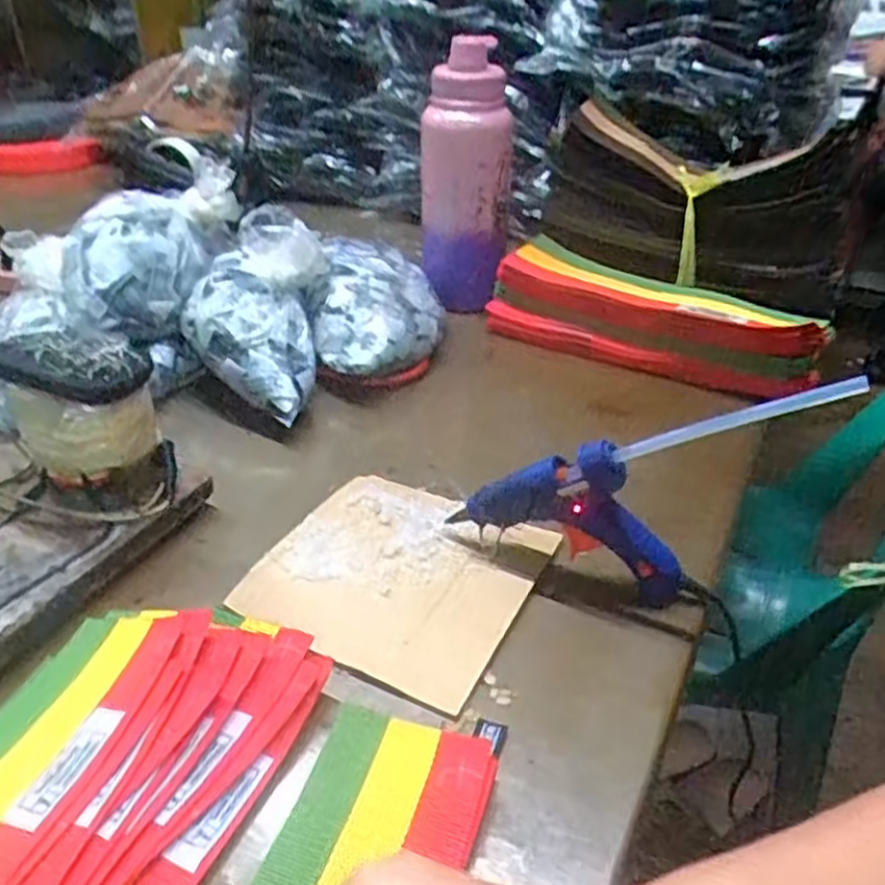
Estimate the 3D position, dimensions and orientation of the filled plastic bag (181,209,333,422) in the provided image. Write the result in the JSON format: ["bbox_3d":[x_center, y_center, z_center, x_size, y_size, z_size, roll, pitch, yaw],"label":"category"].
[{"bbox_3d":[-0.159,-0.112,0.631,0.111,0.107,0.164,1,34,-5],"label":"filled plastic bag"}]

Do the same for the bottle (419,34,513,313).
[{"bbox_3d":[0.024,-0.258,0.767,0.090,0.241,0.066,3,34,-2],"label":"bottle"}]

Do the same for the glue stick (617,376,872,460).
[{"bbox_3d":[0.148,-0.011,0.391,0.127,0.010,0.010,-19,15,35],"label":"glue stick"}]

